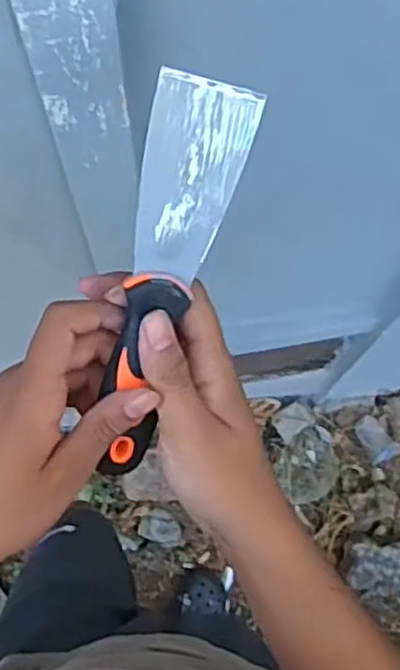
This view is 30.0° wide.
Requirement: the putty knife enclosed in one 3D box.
[{"bbox_3d":[-0.019,-0.023,0.372,0.045,0.016,0.201,16,105,3],"label":"putty knife"}]

